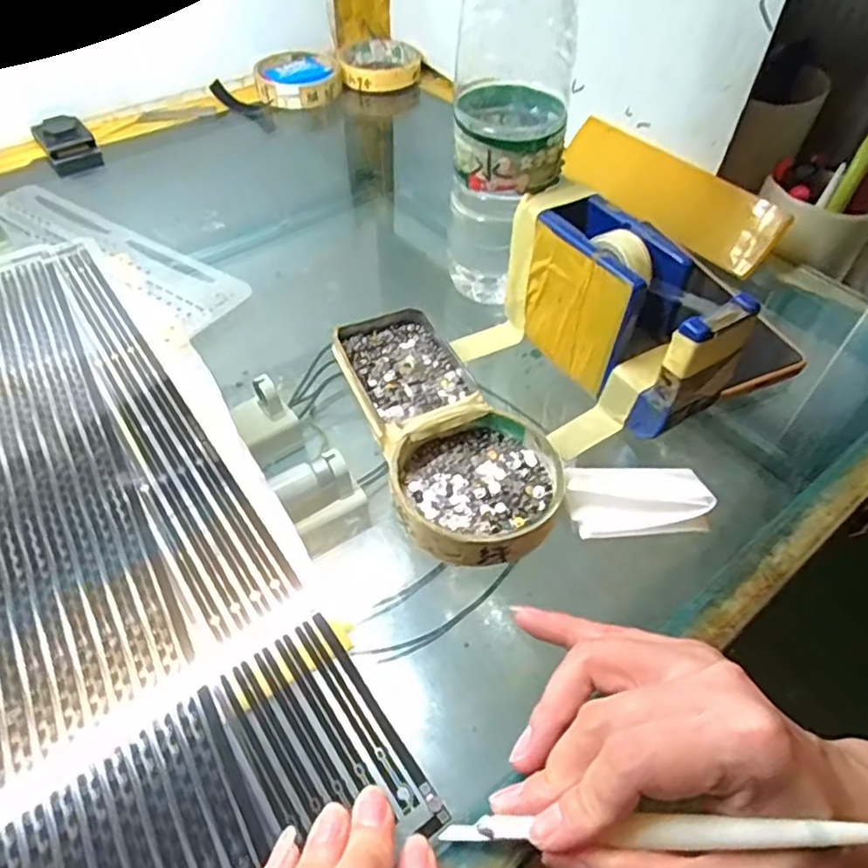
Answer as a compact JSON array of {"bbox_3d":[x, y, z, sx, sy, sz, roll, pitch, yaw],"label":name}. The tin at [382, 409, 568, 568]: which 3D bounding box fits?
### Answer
[{"bbox_3d":[0.021,0.025,0.303,0.081,0.019,0.077,1,51,-2],"label":"tin"}]

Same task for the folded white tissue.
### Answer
[{"bbox_3d":[0.098,0.028,0.306,0.066,0.012,0.040,-5,51,-7],"label":"folded white tissue"}]

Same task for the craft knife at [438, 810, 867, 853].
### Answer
[{"bbox_3d":[0.073,0.128,0.202,0.142,0.005,0.009,-9,49,15],"label":"craft knife"}]

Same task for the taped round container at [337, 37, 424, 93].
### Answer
[{"bbox_3d":[-0.055,-0.384,0.649,0.082,0.020,0.098,-4,50,-4],"label":"taped round container"}]

